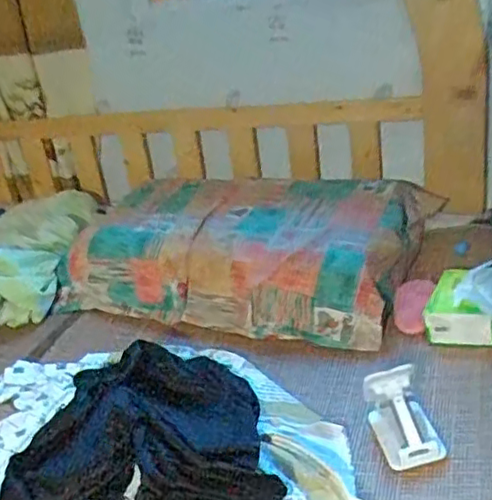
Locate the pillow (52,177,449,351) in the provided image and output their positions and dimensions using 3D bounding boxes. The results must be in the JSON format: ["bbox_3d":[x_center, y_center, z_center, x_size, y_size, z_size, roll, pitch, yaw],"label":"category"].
[{"bbox_3d":[-0.009,-0.020,1.198,0.660,0.141,0.425,4,29,19],"label":"pillow"}]

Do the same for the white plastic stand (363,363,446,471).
[{"bbox_3d":[0.188,0.190,0.738,0.071,0.070,0.096,-10,23,-4],"label":"white plastic stand"}]

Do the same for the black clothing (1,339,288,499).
[{"bbox_3d":[-0.085,0.218,0.776,0.292,0.068,0.327,6,27,28],"label":"black clothing"}]

